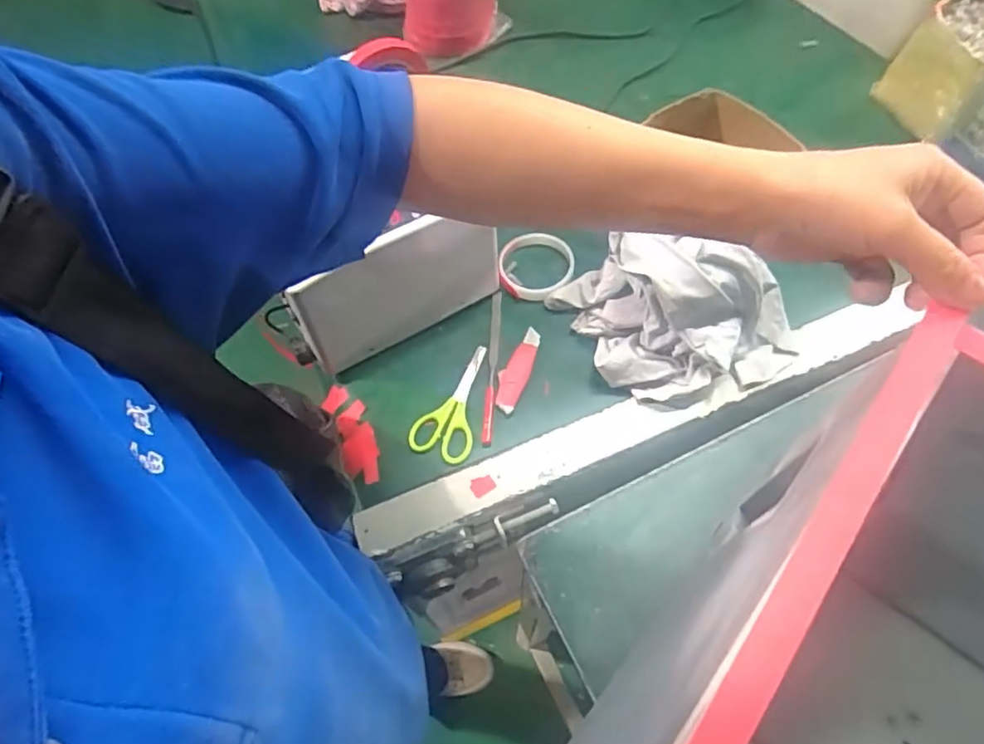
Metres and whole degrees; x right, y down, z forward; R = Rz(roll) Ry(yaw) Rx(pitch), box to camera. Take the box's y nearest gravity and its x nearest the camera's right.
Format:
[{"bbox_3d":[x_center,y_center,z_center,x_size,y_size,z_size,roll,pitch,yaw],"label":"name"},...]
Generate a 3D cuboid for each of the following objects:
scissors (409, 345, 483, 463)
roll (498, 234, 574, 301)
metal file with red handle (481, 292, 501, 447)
[{"bbox_3d":[-0.035,0.026,0.624,0.060,0.005,0.128,15,63,11],"label":"scissors"},{"bbox_3d":[0.048,-0.120,0.699,0.082,0.020,0.089,-1,62,2],"label":"roll"},{"bbox_3d":[0.000,-0.007,0.645,0.012,0.008,0.177,2,62,4],"label":"metal file with red handle"}]

